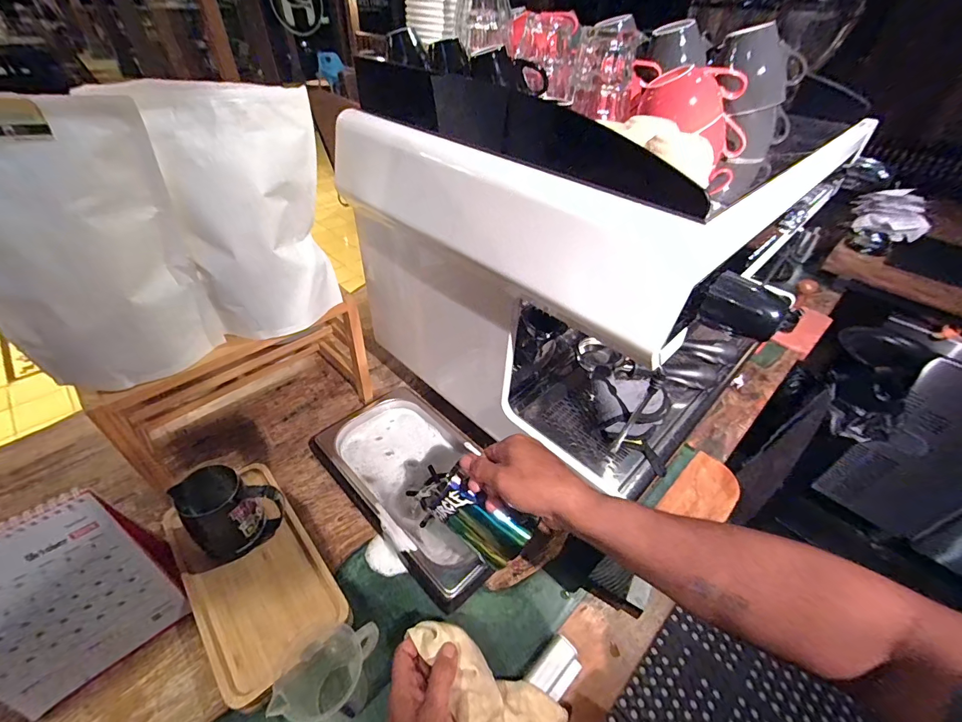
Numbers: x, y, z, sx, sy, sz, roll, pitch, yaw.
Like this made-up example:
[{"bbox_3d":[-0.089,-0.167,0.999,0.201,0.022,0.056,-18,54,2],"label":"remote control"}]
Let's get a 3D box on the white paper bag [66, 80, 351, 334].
[{"bbox_3d":[-0.271,-0.159,0.484,0.174,0.281,0.067,-23,41,-31],"label":"white paper bag"}]

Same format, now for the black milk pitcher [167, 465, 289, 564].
[{"bbox_3d":[-0.305,0.183,0.507,0.100,0.100,0.072,-26,49,-28],"label":"black milk pitcher"}]

